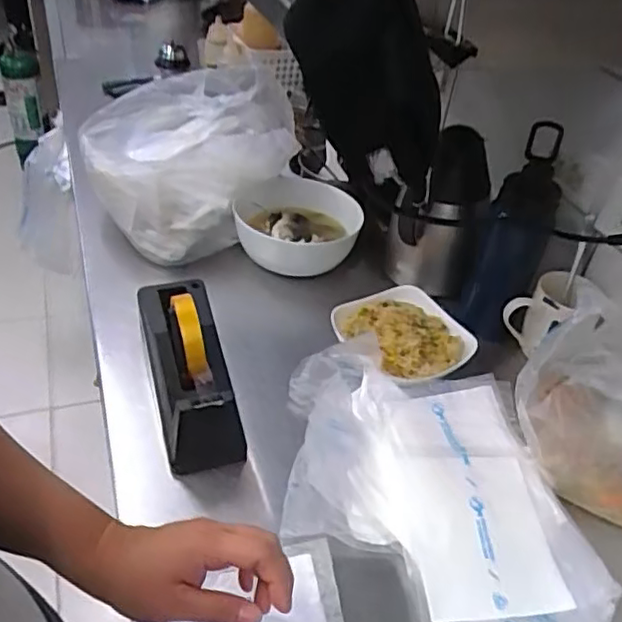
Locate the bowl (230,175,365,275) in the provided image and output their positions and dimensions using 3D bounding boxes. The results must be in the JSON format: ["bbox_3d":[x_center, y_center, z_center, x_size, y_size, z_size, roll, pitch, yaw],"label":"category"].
[{"bbox_3d":[-0.019,-0.130,0.934,0.177,0.080,0.186,5,40,-4],"label":"bowl"}]

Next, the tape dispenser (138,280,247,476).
[{"bbox_3d":[-0.132,0.057,0.673,0.086,0.119,0.209,-9,42,-19],"label":"tape dispenser"}]

